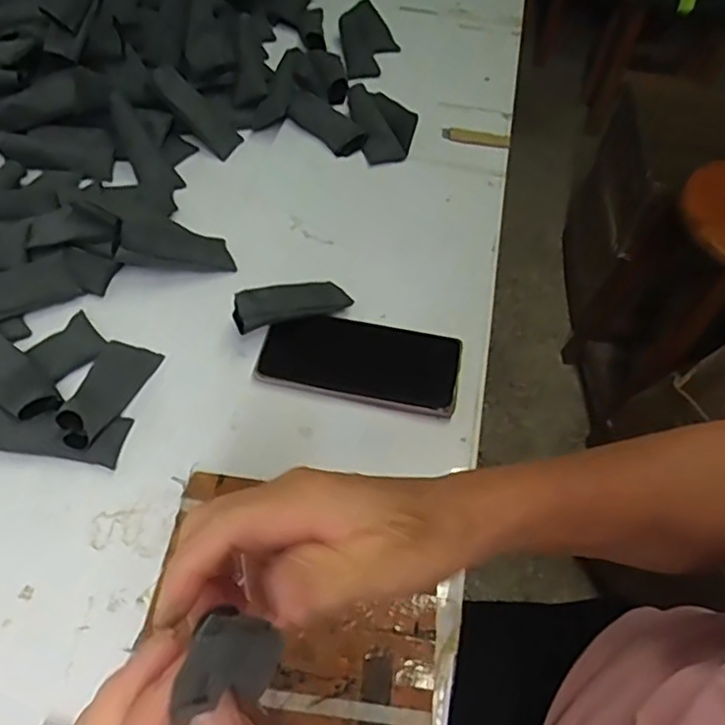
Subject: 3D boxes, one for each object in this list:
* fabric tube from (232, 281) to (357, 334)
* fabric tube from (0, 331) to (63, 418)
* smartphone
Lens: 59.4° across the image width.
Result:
[{"bbox_3d":[-0.059,-0.051,0.527,0.099,0.019,0.033,-13,55,-30],"label":"fabric tube"},{"bbox_3d":[-0.263,0.007,0.467,0.101,0.018,0.039,33,59,18],"label":"fabric tube"},{"bbox_3d":[-0.001,-0.003,0.519,0.157,0.012,0.078,11,54,4],"label":"smartphone"}]

